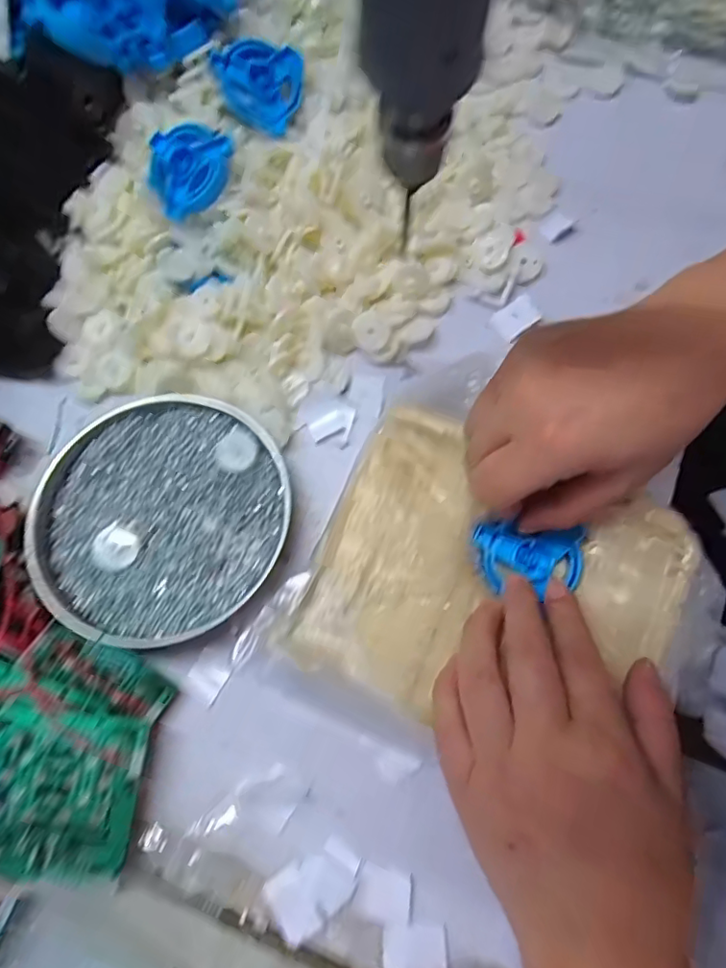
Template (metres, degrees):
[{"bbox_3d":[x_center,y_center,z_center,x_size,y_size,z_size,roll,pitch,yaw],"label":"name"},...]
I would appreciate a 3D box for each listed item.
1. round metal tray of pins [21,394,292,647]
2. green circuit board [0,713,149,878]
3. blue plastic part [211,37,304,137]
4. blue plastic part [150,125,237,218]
[{"bbox_3d":[-0.112,0.016,0.305,0.132,0.024,0.133,0,75,2],"label":"round metal tray of pins"},{"bbox_3d":[-0.145,0.147,0.263,0.071,0.010,0.068,9,72,-11],"label":"green circuit board"},{"bbox_3d":[-0.063,-0.244,0.339,0.048,0.031,0.044,10,76,4],"label":"blue plastic part"},{"bbox_3d":[-0.101,-0.189,0.331,0.051,0.025,0.054,0,75,2],"label":"blue plastic part"}]

